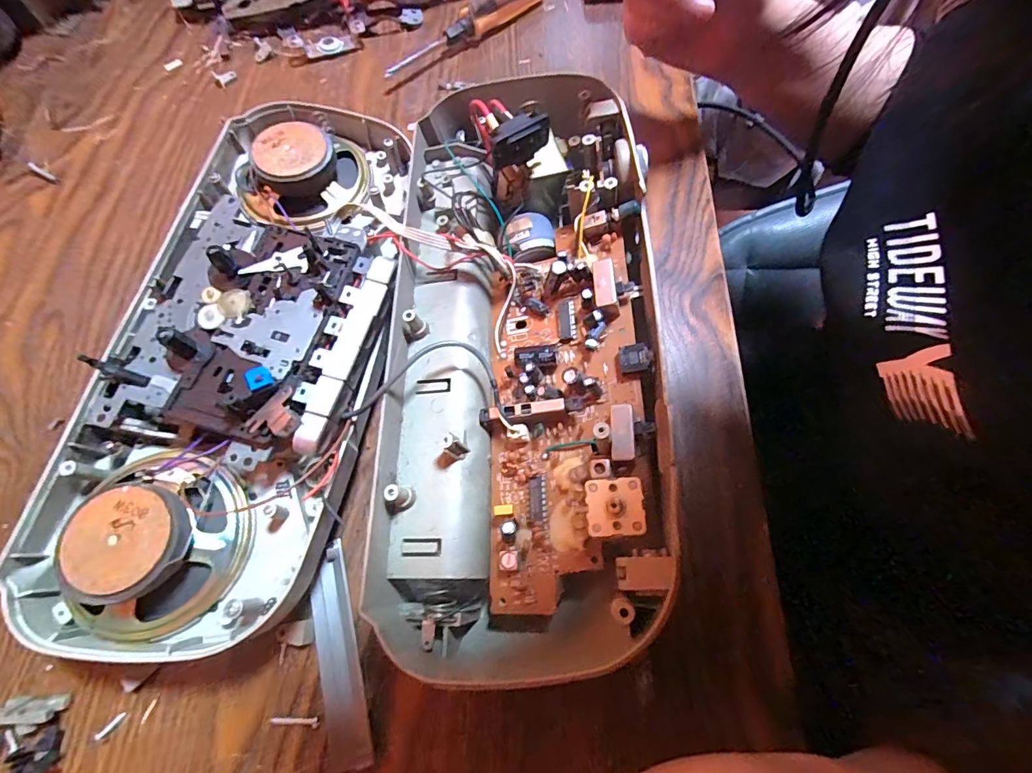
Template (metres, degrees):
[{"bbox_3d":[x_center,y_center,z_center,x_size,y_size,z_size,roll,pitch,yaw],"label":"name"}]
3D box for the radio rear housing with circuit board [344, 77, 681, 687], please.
[{"bbox_3d":[-0.006,-0.027,0.223,0.135,0.075,0.285,2,67,-1],"label":"radio rear housing with circuit board"}]

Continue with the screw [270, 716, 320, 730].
[{"bbox_3d":[-0.093,0.140,0.191,0.021,0.004,0.004,-2,67,-3],"label":"screw"}]

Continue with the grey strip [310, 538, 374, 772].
[{"bbox_3d":[-0.079,0.115,0.201,0.018,0.005,0.086,-16,69,-8],"label":"grey strip"}]

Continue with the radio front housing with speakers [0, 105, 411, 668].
[{"bbox_3d":[-0.128,-0.030,0.234,0.128,0.053,0.294,5,67,0],"label":"radio front housing with speakers"}]

